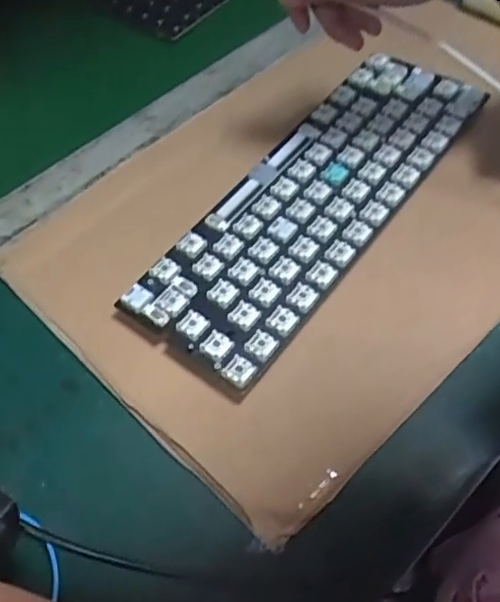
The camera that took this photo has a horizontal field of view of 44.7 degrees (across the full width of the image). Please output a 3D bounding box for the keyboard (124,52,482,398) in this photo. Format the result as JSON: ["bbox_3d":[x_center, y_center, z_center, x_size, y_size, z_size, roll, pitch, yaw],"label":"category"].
[{"bbox_3d":[0.044,-0.068,0.386,0.091,0.024,0.269,30,60,23],"label":"keyboard"}]

